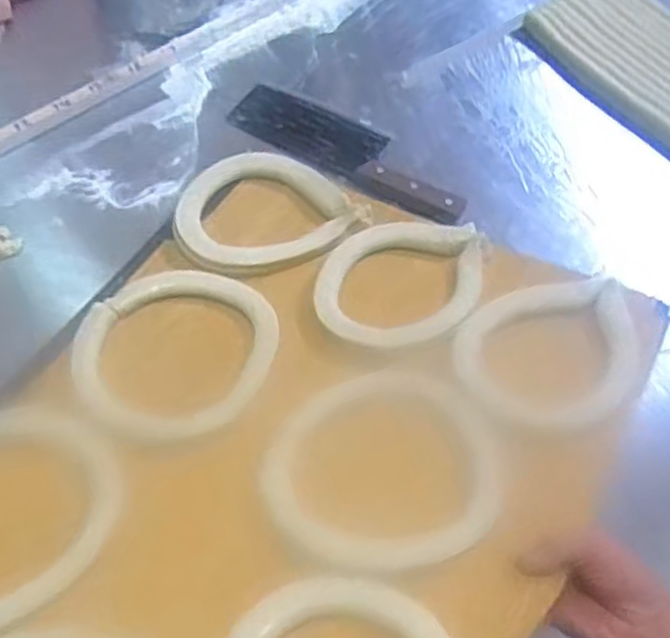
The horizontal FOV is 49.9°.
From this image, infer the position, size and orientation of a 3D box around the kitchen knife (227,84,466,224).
[{"bbox_3d":[0.014,-0.182,0.776,0.281,0.015,0.077,34,59,15],"label":"kitchen knife"}]

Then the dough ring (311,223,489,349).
[{"bbox_3d":[0.060,-0.031,0.647,0.155,0.028,0.136,4,56,-5],"label":"dough ring"}]

